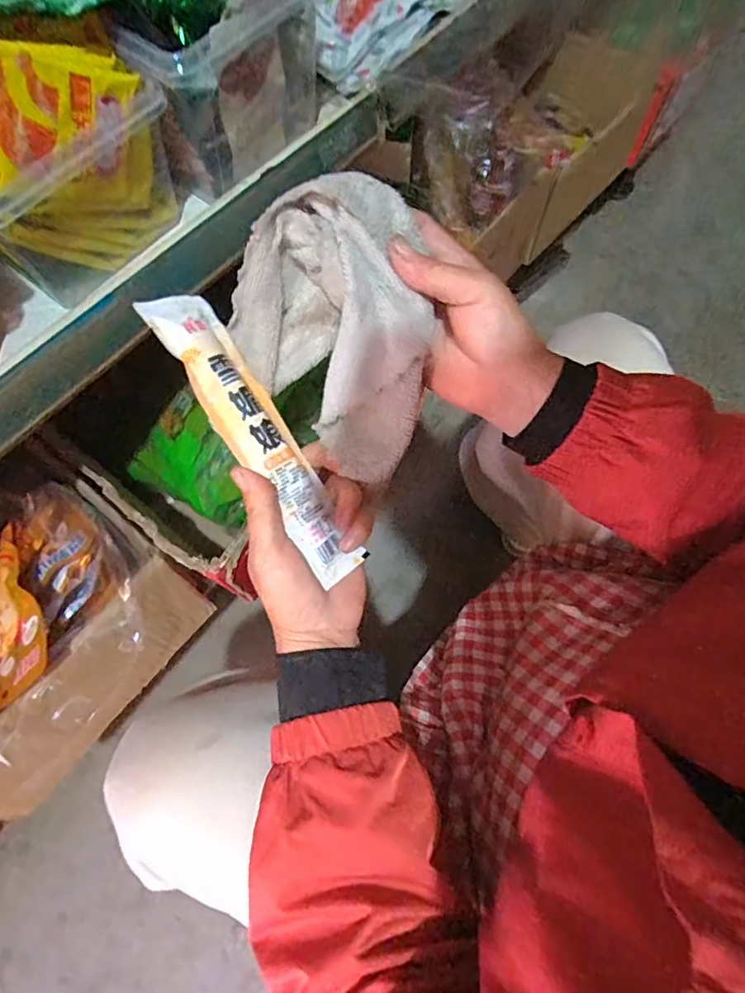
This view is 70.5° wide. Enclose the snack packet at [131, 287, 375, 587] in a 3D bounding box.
[{"bbox_3d":[-0.070,-0.037,0.325,0.038,0.024,0.194,-34,95,-12],"label":"snack packet"}]

